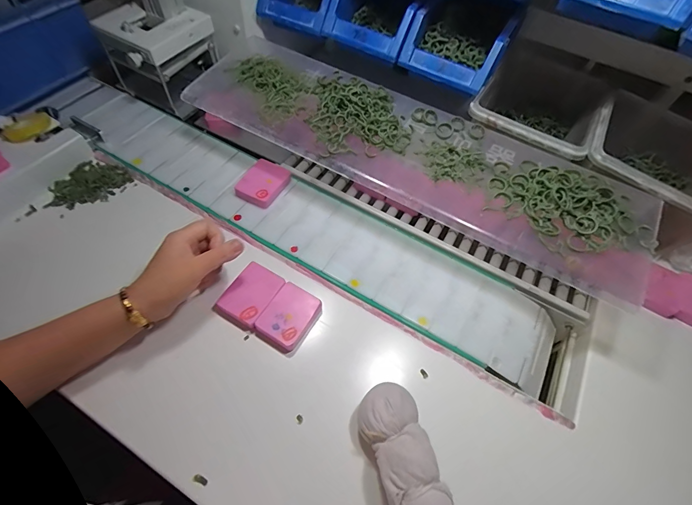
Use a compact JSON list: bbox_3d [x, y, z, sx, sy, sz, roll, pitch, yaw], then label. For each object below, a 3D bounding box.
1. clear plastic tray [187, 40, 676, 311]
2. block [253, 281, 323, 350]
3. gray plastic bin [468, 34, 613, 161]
[{"bbox_3d":[0.076,-0.142,0.454,0.615,0.041,0.176,27,60,12],"label":"clear plastic tray"},{"bbox_3d":[-0.067,0.077,0.423,0.054,0.016,0.072,28,60,13],"label":"block"},{"bbox_3d":[0.288,-0.212,0.539,0.162,0.083,0.215,29,60,13],"label":"gray plastic bin"}]

